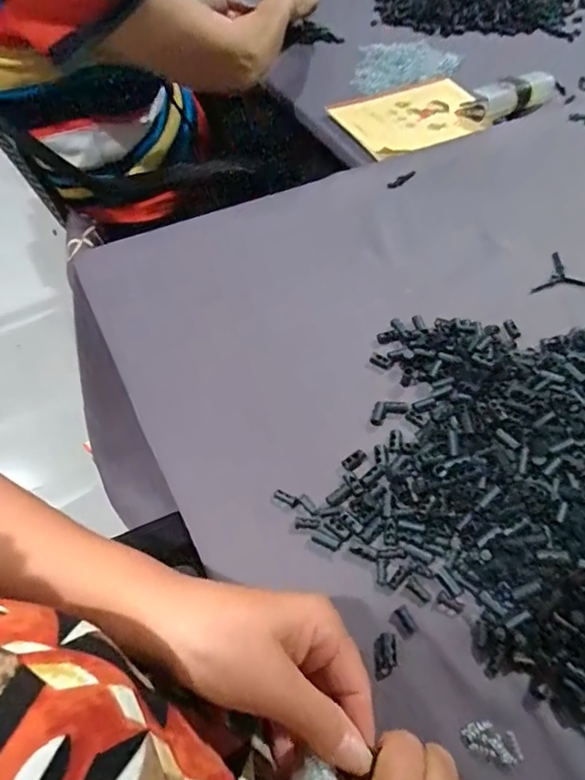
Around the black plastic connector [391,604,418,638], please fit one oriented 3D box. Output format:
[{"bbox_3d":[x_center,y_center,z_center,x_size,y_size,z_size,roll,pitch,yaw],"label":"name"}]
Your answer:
[{"bbox_3d":[0.072,0.147,0.318,0.013,0.006,0.017,-26,59,-17],"label":"black plastic connector"}]

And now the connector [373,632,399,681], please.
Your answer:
[{"bbox_3d":[0.057,0.163,0.307,0.014,0.008,0.024,3,55,2],"label":"connector"}]

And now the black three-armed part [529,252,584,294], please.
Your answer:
[{"bbox_3d":[0.269,-0.108,0.498,0.043,0.006,0.066,29,58,19],"label":"black three-armed part"}]

